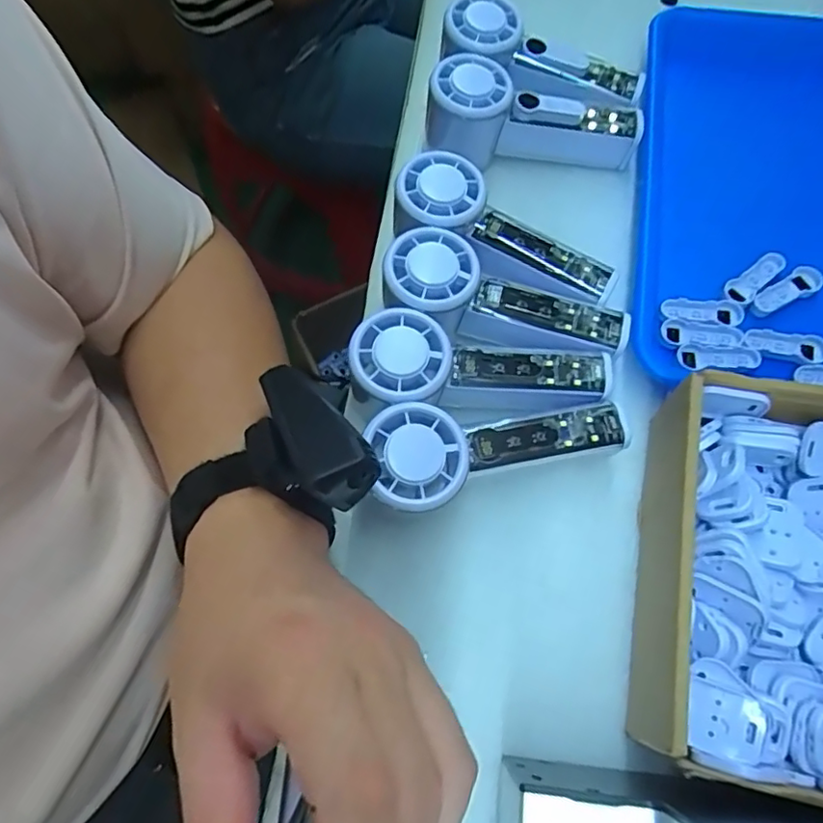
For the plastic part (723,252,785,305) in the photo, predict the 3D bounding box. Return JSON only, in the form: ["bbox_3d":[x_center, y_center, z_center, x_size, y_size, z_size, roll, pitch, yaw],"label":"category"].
[{"bbox_3d":[0.231,-0.090,0.396,0.047,0.010,0.018,-39,71,-13],"label":"plastic part"}]

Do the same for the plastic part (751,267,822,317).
[{"bbox_3d":[0.250,-0.081,0.390,0.048,0.010,0.016,-28,69,-9],"label":"plastic part"}]

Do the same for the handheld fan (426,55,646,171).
[{"bbox_3d":[0.087,-0.208,0.430,0.155,0.054,0.053,8,68,-9],"label":"handheld fan"}]

